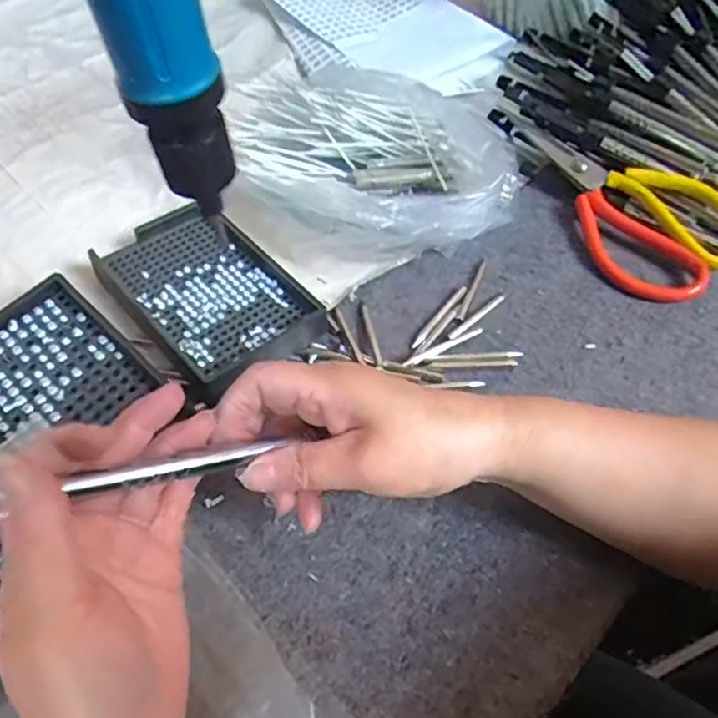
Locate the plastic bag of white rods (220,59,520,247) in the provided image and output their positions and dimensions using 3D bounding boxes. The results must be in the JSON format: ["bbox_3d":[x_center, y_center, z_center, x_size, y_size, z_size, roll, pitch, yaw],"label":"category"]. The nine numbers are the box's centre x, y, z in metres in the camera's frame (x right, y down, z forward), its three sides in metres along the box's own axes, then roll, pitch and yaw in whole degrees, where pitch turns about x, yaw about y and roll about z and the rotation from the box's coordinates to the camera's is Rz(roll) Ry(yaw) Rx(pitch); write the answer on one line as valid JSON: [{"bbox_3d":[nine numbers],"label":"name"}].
[{"bbox_3d":[0.007,-0.150,0.453,0.219,0.066,0.150,15,57,7],"label":"plastic bag of white rods"}]

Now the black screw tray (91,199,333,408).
[{"bbox_3d":[-0.095,-0.046,0.405,0.101,0.025,0.143,-35,64,-23],"label":"black screw tray"}]

